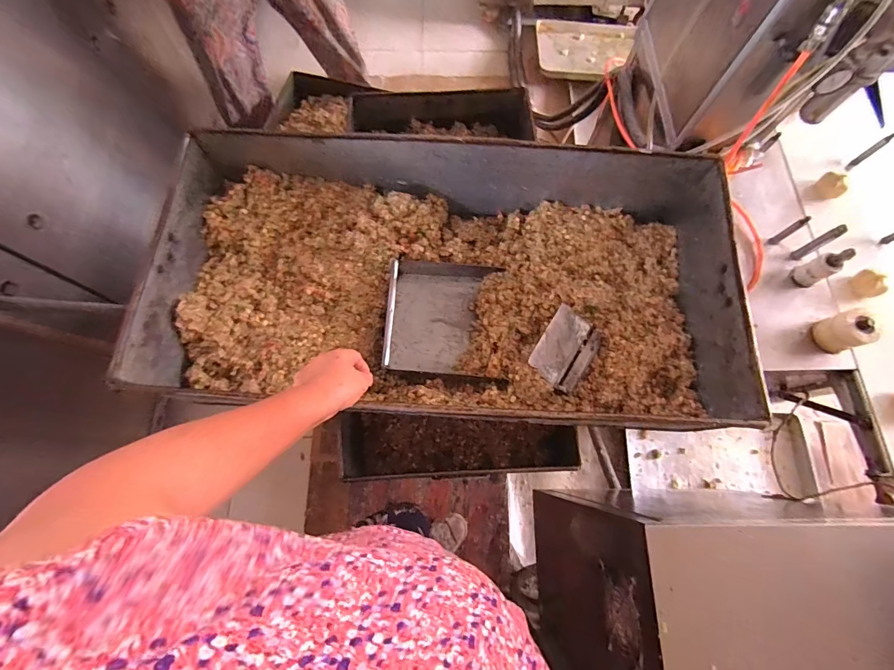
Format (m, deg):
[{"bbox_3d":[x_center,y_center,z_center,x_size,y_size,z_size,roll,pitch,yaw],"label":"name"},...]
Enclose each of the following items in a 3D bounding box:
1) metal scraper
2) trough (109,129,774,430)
[{"bbox_3d":[0.206,0.024,0.691,0.092,0.032,0.133,32,76,8],"label":"metal scraper"},{"bbox_3d":[-0.004,-0.097,0.684,0.895,0.190,0.473,4,74,1],"label":"trough"}]

